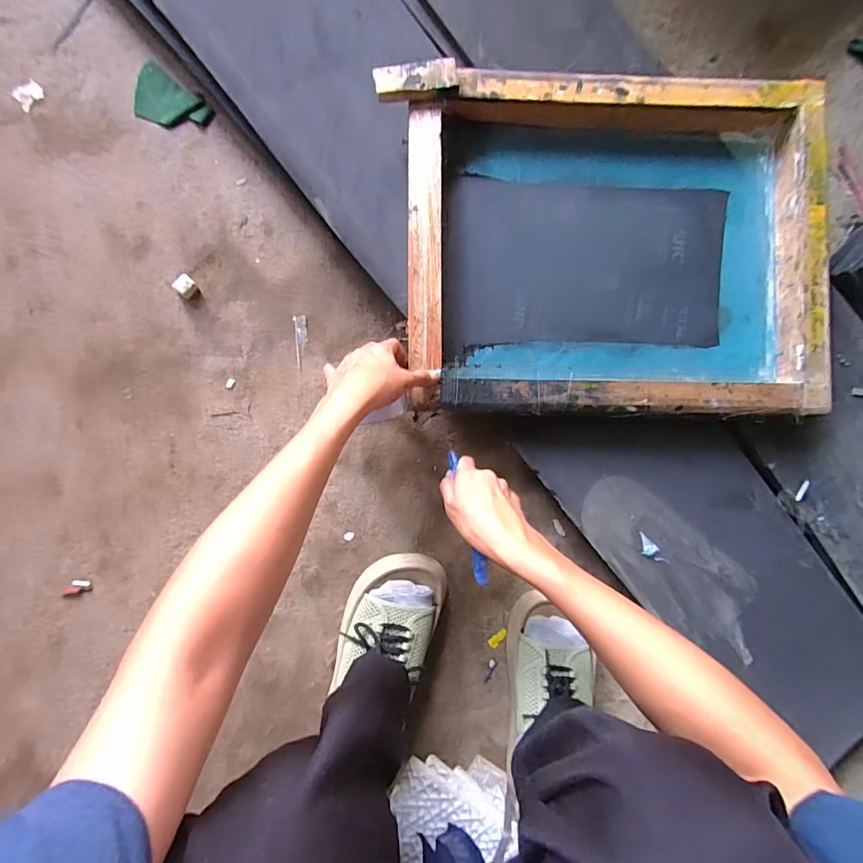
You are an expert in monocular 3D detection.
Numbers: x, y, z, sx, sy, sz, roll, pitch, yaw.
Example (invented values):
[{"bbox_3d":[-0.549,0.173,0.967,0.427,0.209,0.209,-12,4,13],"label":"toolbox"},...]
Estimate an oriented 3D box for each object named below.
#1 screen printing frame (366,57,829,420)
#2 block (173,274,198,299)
[{"bbox_3d":[0.201,-0.206,0.486,0.453,0.066,0.367,0,87,-6],"label":"screen printing frame"},{"bbox_3d":[-0.291,-0.172,0.513,0.019,0.017,0.022,39,84,-3],"label":"block"}]

